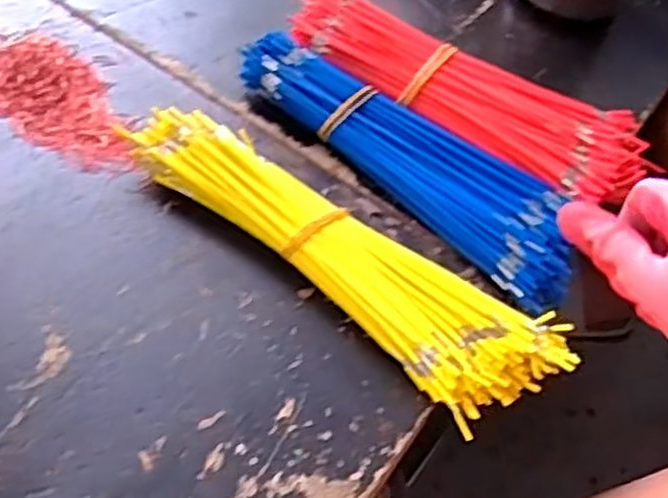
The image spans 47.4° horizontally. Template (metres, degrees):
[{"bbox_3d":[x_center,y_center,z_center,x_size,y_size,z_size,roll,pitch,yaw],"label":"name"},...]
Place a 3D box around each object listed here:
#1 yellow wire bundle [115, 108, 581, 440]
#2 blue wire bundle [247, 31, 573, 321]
[{"bbox_3d":[0.000,-0.002,0.418,0.264,0.030,0.071,34,55,17],"label":"yellow wire bundle"},{"bbox_3d":[0.046,-0.062,0.472,0.248,0.026,0.065,39,56,21],"label":"blue wire bundle"}]

